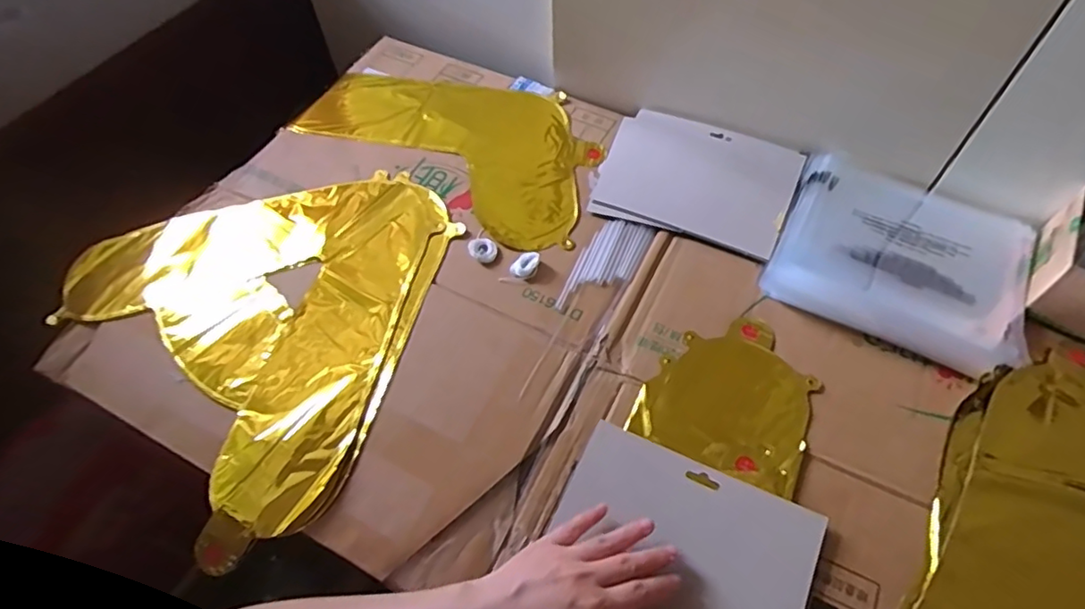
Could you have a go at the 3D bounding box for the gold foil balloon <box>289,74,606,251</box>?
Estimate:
[{"bbox_3d":[-0.097,-0.211,0.747,0.394,0.014,0.208,31,63,19],"label":"gold foil balloon"}]

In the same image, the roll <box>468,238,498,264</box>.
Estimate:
[{"bbox_3d":[-0.062,-0.057,0.636,0.031,0.006,0.028,24,61,16],"label":"roll"}]

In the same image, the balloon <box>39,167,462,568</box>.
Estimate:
[{"bbox_3d":[-0.244,-0.005,0.602,0.341,0.009,0.383,-36,63,-19],"label":"balloon"}]

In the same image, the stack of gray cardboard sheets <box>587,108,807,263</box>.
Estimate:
[{"bbox_3d":[0.176,-0.145,0.692,0.207,0.008,0.176,19,60,13],"label":"stack of gray cardboard sheets"}]

